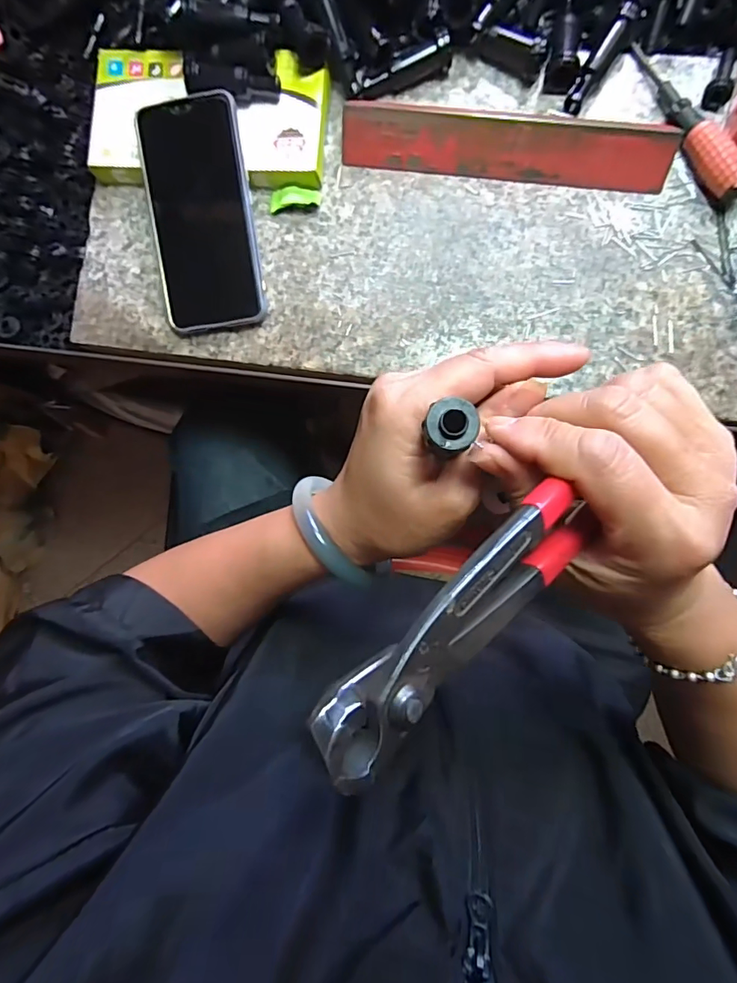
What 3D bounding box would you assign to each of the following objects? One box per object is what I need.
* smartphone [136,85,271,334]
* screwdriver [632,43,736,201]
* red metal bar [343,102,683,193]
[{"bbox_3d":[-0.121,-0.200,0.348,0.075,0.010,0.157,-6,97,9],"label":"smartphone"},{"bbox_3d":[0.217,-0.256,0.329,0.016,0.019,0.132,-23,74,6],"label":"screwdriver"},{"bbox_3d":[0.095,-0.245,0.337,0.229,0.025,0.033,8,89,5],"label":"red metal bar"}]

